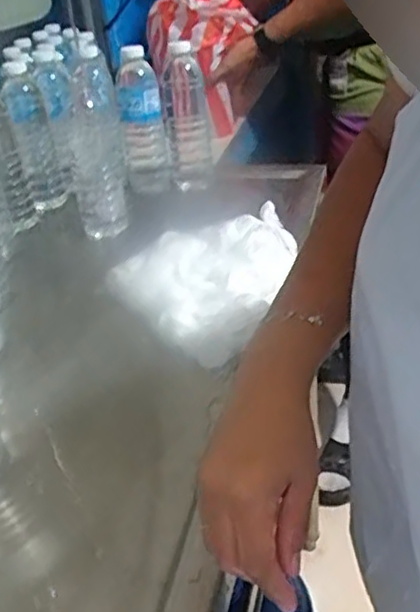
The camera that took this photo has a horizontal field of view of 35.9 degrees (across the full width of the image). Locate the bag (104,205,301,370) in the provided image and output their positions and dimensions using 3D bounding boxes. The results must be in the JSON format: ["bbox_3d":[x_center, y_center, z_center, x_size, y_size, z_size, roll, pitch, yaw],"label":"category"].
[{"bbox_3d":[0.011,-0.036,0.716,0.193,0.054,0.201,-27,38,-28],"label":"bag"}]

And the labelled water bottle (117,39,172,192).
[{"bbox_3d":[-0.095,-0.260,0.915,0.059,0.189,0.054,-8,33,-1],"label":"labelled water bottle"}]

